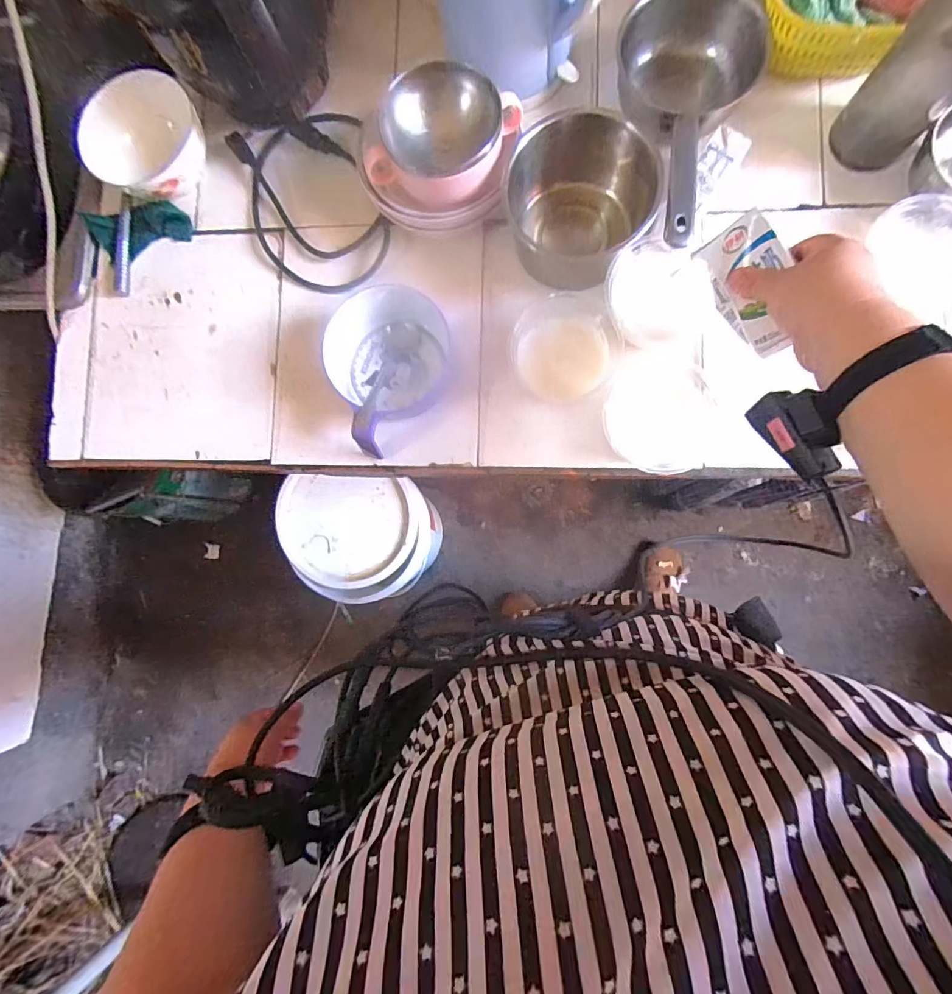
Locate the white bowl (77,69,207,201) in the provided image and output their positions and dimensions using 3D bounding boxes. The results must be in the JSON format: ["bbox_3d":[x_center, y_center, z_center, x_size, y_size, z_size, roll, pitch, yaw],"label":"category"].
[{"bbox_3d":[-0.395,-0.429,0.586,0.125,0.081,0.144,39,91,5],"label":"white bowl"}]

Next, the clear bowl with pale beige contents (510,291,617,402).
[{"bbox_3d":[0.094,-0.162,0.529,0.106,0.047,0.110,0,87,5],"label":"clear bowl with pale beige contents"}]

